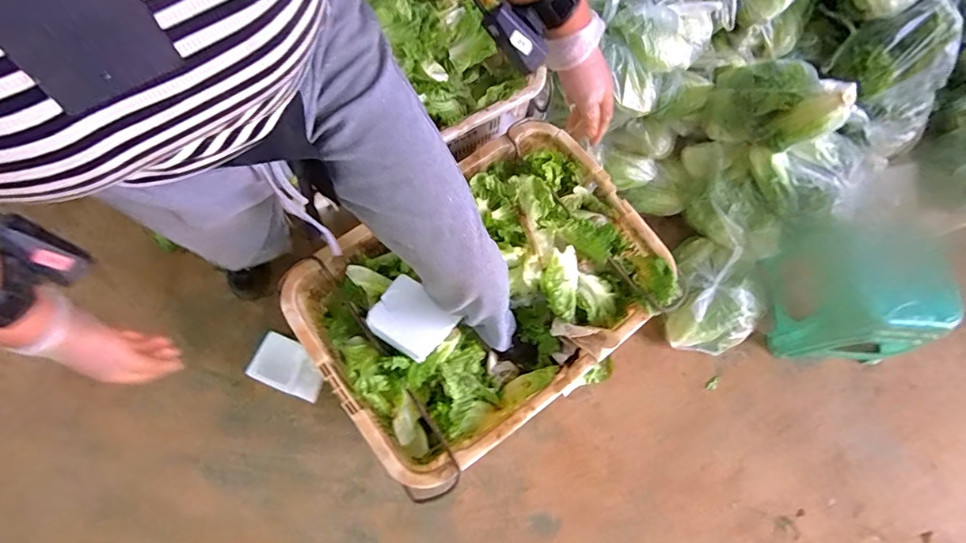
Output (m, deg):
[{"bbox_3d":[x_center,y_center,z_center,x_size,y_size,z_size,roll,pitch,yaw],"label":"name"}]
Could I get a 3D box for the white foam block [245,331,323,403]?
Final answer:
[{"bbox_3d":[-0.471,0.235,1.116,0.168,0.064,0.115,26,73,5],"label":"white foam block"}]

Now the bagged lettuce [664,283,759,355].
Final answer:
[{"bbox_3d":[0.575,0.125,1.149,0.194,0.148,0.158,-25,76,-10],"label":"bagged lettuce"}]

